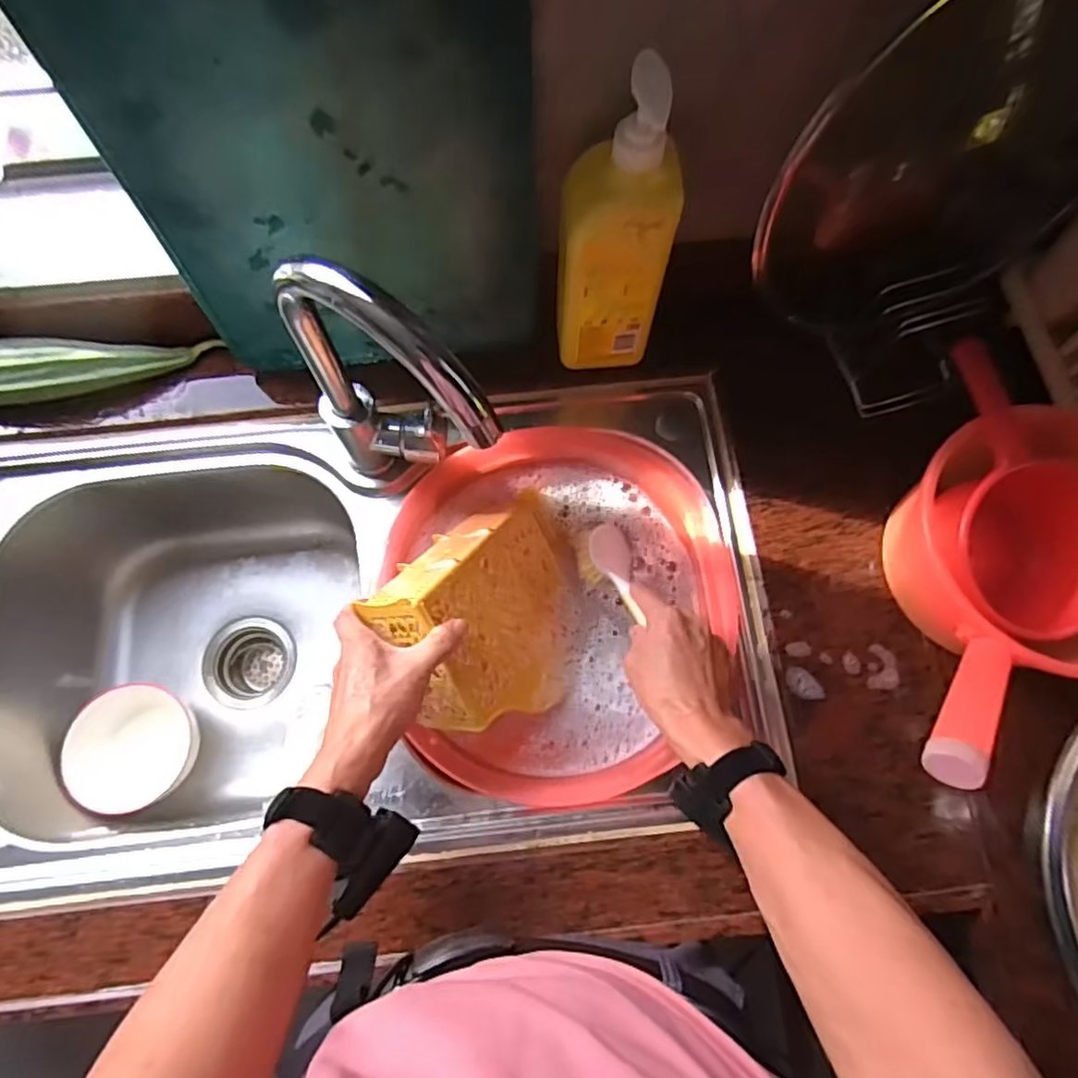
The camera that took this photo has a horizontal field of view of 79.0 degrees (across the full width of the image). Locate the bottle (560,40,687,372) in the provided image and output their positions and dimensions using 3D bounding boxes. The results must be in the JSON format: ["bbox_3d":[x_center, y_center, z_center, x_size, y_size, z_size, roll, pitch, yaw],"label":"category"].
[{"bbox_3d":[0.061,-0.236,0.525,0.086,0.262,0.052,1,73,0],"label":"bottle"}]

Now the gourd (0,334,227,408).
[{"bbox_3d":[-0.469,-0.176,0.646,0.272,0.059,0.061,-15,73,-5],"label":"gourd"}]

